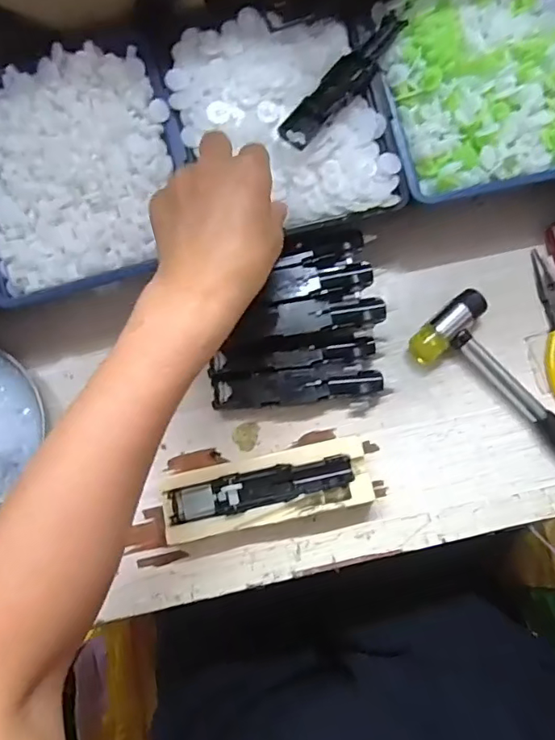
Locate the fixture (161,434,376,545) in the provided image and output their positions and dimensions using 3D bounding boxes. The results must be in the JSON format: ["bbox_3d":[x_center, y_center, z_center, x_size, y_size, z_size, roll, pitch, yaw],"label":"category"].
[{"bbox_3d":[-0.007,0.080,0.351,0.135,0.026,0.044,-11,77,-4],"label":"fixture"}]

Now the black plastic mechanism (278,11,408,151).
[{"bbox_3d":[0.045,-0.196,0.351,0.024,0.015,0.114,39,79,8],"label":"black plastic mechanism"}]

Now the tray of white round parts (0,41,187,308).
[{"bbox_3d":[-0.138,-0.135,0.356,0.140,0.030,0.153,-17,91,-1],"label":"tray of white round parts"}]

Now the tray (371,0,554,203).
[{"bbox_3d":[0.147,-0.204,0.366,0.140,0.041,0.145,-14,77,-4],"label":"tray"}]

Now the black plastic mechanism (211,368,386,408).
[{"bbox_3d":[0.015,0.012,0.369,0.118,0.015,0.023,-7,77,-3],"label":"black plastic mechanism"}]

